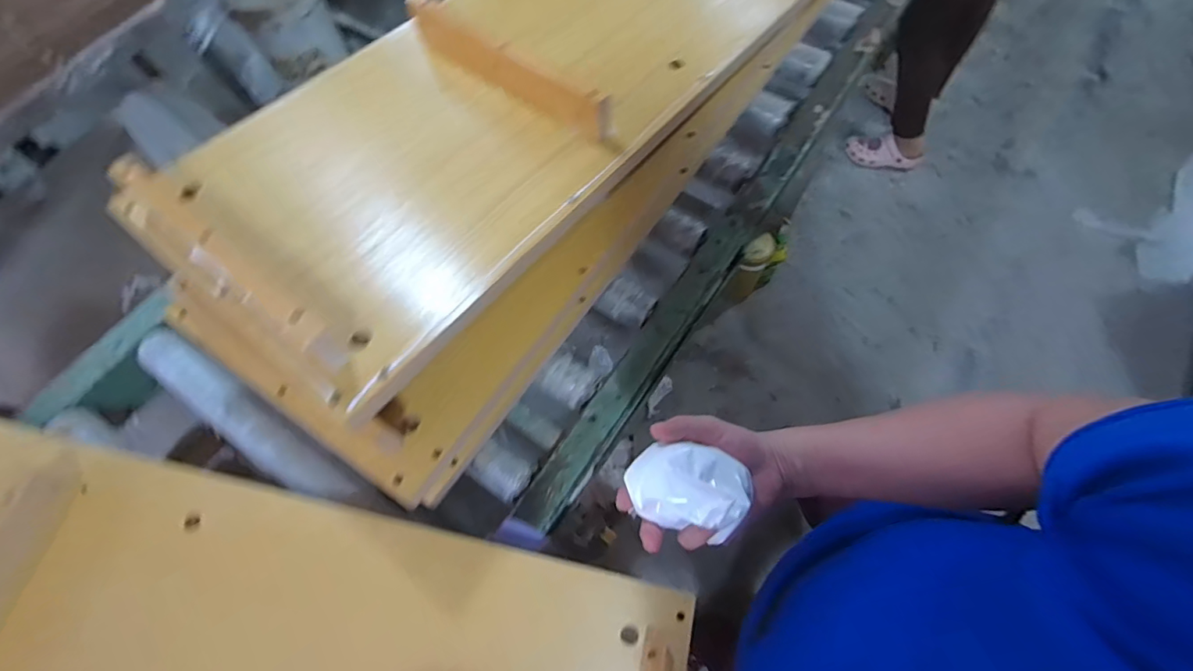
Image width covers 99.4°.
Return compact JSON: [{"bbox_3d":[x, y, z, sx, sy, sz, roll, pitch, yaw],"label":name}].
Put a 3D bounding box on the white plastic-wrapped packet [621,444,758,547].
[{"bbox_3d":[0.068,0.109,0.377,0.084,0.050,0.062,26,70,11],"label":"white plastic-wrapped packet"}]

